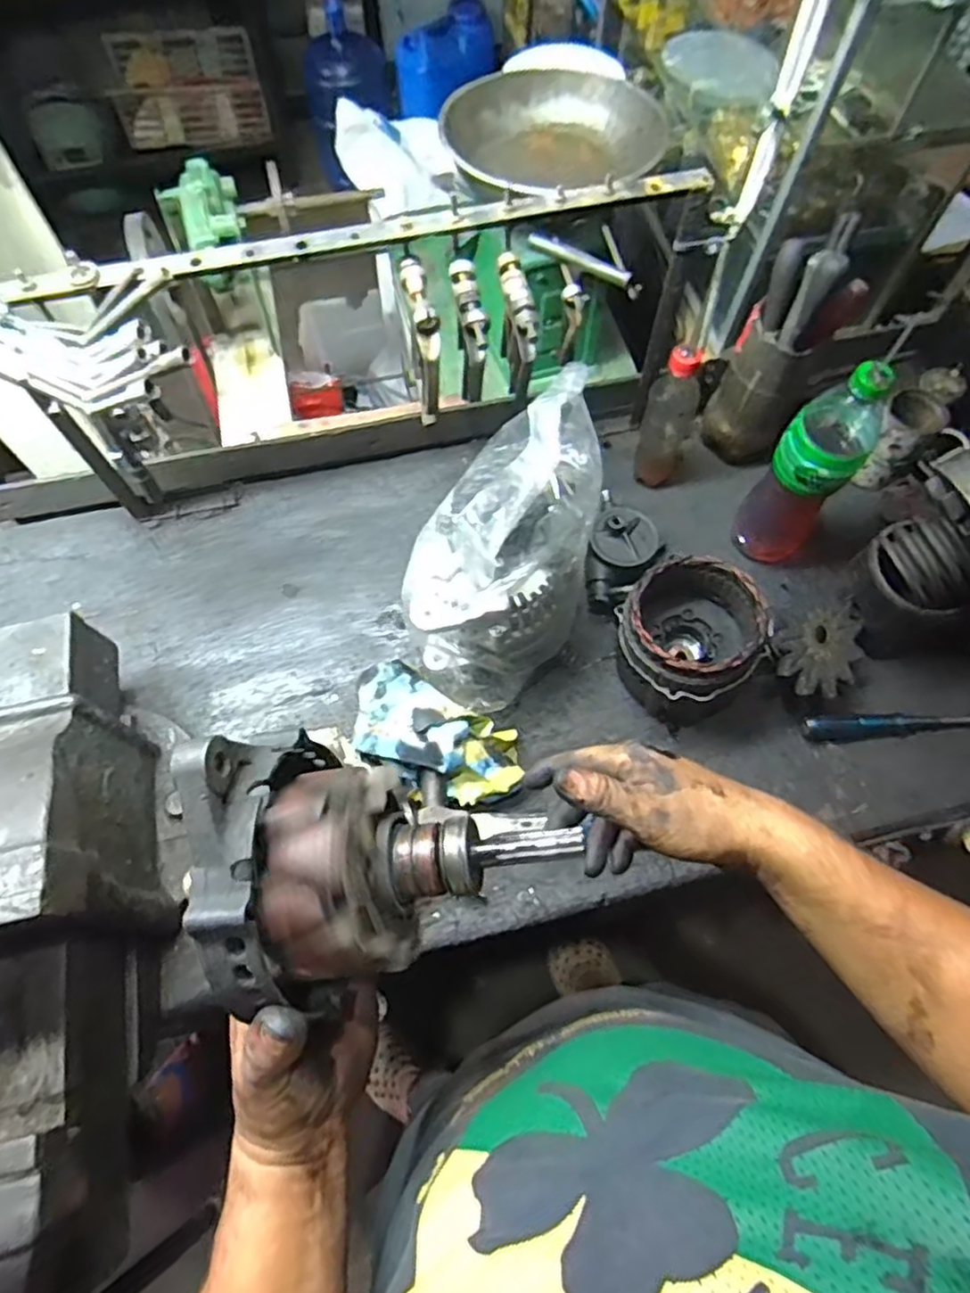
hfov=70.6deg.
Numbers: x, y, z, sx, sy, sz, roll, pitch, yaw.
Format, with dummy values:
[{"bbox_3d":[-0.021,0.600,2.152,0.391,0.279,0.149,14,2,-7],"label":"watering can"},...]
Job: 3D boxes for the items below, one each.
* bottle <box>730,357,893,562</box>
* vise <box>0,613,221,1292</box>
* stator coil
[{"bbox_3d":[0.334,-0.179,0.705,0.080,0.264,0.074,31,69,13],"label":"bottle"},{"bbox_3d":[-0.359,0.219,0.505,0.183,0.235,0.541,-12,67,-6],"label":"vise"},{"bbox_3d":[0.212,0.001,0.719,0.134,0.144,0.143,0,66,0],"label":"stator coil"}]

